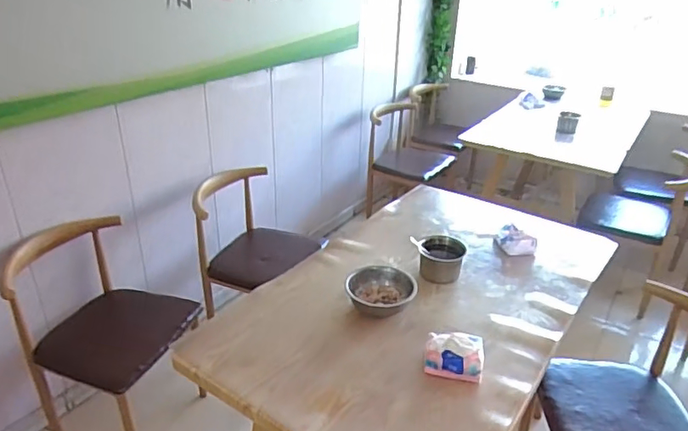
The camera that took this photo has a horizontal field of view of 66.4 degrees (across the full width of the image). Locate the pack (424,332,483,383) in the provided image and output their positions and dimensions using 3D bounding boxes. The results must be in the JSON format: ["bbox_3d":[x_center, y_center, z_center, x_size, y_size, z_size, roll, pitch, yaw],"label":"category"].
[{"bbox_3d":[0.238,0.297,1.140,0.124,0.062,0.096,6,29,8],"label":"pack"}]

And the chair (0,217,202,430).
[{"bbox_3d":[-0.762,0.386,1.729,0.509,0.622,0.461,12,31,18],"label":"chair"}]

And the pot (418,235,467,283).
[{"bbox_3d":[0.270,0.121,1.471,0.124,0.086,0.115,1,29,-1],"label":"pot"}]

